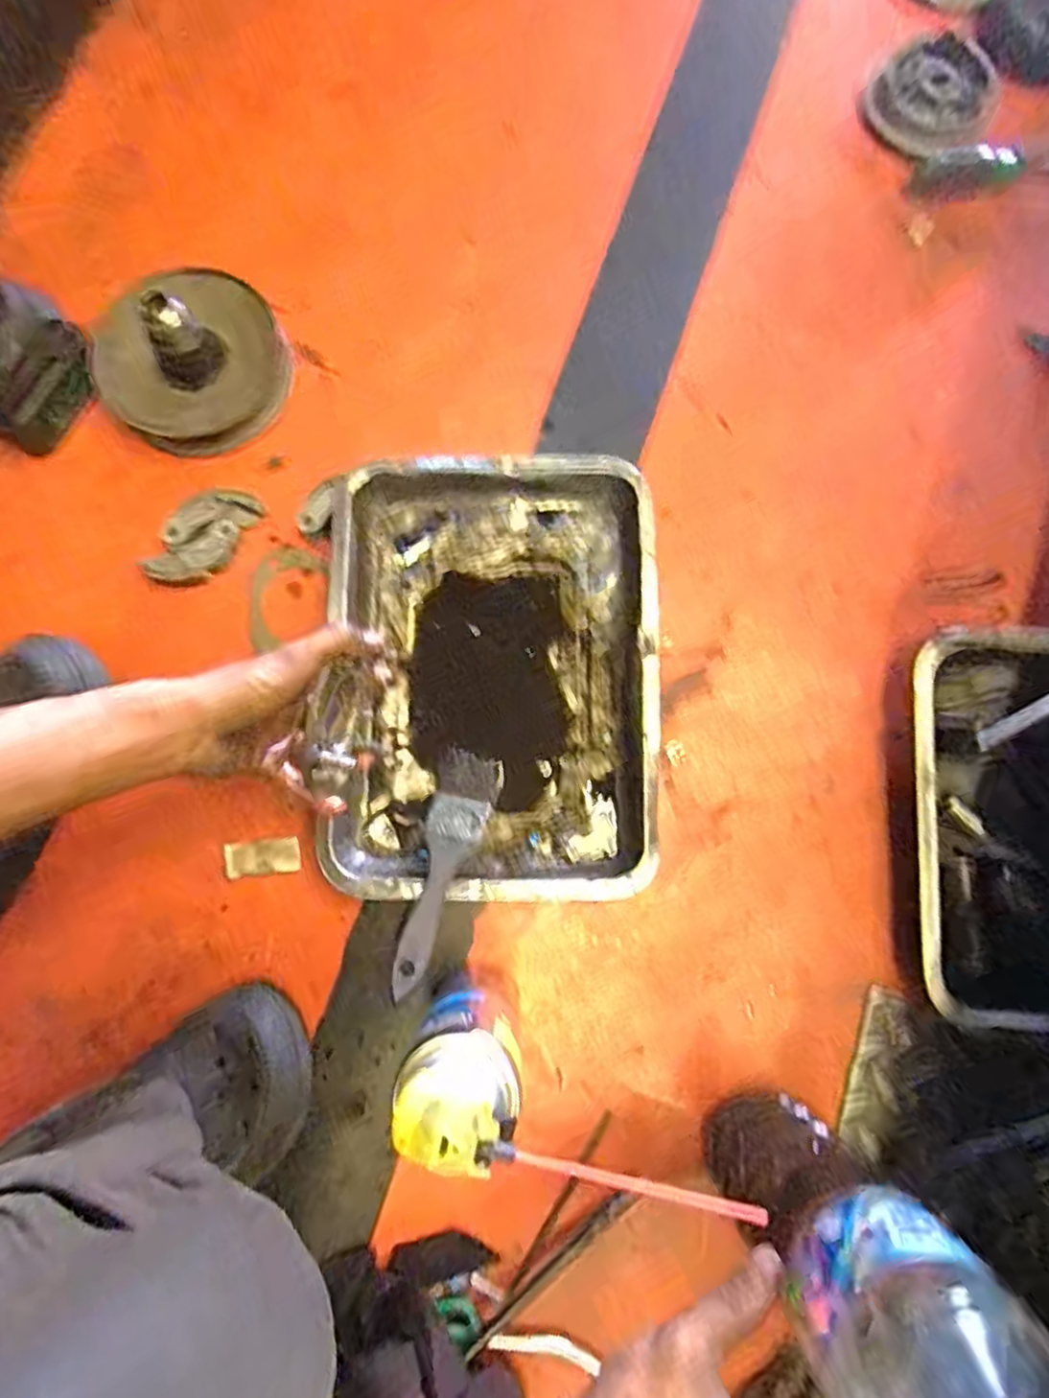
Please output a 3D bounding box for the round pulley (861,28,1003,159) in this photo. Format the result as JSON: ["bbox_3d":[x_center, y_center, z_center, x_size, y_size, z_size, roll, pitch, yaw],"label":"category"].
[{"bbox_3d":[0.387,-0.575,0.673,0.112,0.030,0.131,27,81,6],"label":"round pulley"}]

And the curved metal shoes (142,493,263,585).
[{"bbox_3d":[-0.275,-0.138,0.600,0.053,0.026,0.098,29,81,6],"label":"curved metal shoes"}]

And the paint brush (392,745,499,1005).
[{"bbox_3d":[-0.061,0.122,0.515,0.046,0.014,0.182,13,57,3],"label":"paint brush"}]

